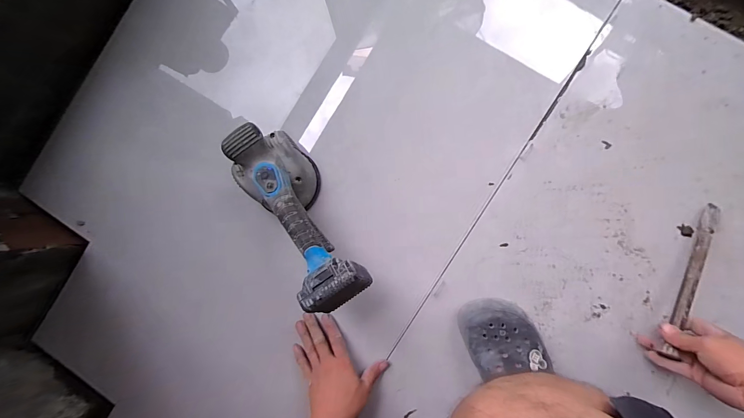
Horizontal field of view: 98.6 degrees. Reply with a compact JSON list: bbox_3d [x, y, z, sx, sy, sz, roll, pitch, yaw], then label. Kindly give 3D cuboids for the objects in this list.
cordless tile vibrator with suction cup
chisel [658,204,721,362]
[{"bbox_3d":[-0.110,0.011,0.478,0.097,0.126,0.276,-35,70,5],"label":"cordless tile vibrator with suction cup"},{"bbox_3d":[0.480,0.101,0.480,0.023,0.022,0.235,25,81,6],"label":"chisel"}]

